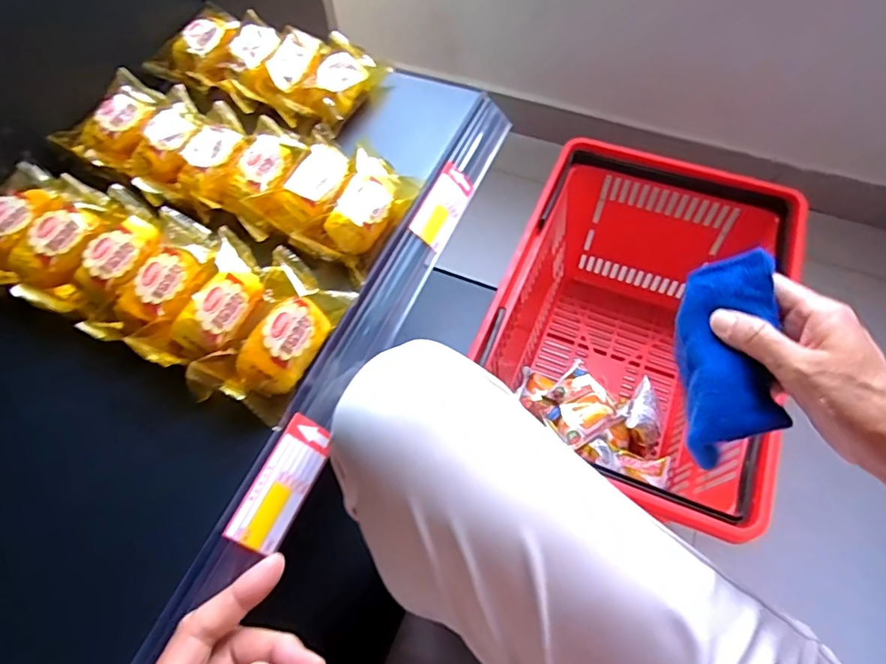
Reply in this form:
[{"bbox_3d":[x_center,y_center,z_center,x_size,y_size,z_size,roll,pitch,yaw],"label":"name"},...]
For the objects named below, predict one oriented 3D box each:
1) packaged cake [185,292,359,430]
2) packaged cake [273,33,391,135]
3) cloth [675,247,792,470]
[{"bbox_3d":[-0.125,0.001,0.407,0.059,0.043,0.127,22,63,14],"label":"packaged cake"},{"bbox_3d":[-0.116,-0.263,0.559,0.066,0.049,0.113,23,63,15],"label":"packaged cake"},{"bbox_3d":[0.198,0.018,0.369,0.056,0.043,0.143,6,79,6],"label":"cloth"}]

